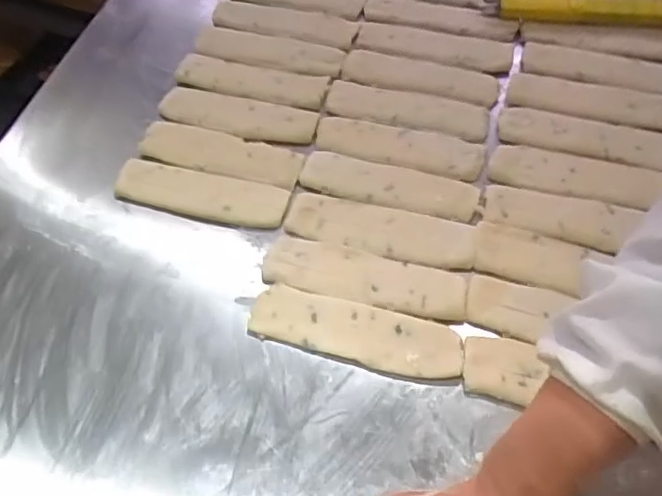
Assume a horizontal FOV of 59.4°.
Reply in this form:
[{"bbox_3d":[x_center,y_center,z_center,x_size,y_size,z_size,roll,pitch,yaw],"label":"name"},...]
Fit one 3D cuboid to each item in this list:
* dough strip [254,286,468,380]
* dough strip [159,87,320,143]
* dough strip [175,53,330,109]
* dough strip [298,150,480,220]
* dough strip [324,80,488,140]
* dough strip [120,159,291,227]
[{"bbox_3d":[0.022,0.075,0.528,0.190,0.007,0.054,13,60,11],"label":"dough strip"},{"bbox_3d":[-0.113,-0.156,0.685,0.192,0.012,0.060,12,60,10],"label":"dough strip"},{"bbox_3d":[-0.097,-0.208,0.708,0.185,0.011,0.060,12,59,10],"label":"dough strip"},{"bbox_3d":[0.060,-0.070,0.615,0.185,0.008,0.058,12,59,10],"label":"dough strip"},{"bbox_3d":[0.085,-0.162,0.670,0.184,0.008,0.060,11,59,10],"label":"dough strip"},{"bbox_3d":[-0.139,-0.062,0.621,0.186,0.011,0.059,12,59,10],"label":"dough strip"}]

